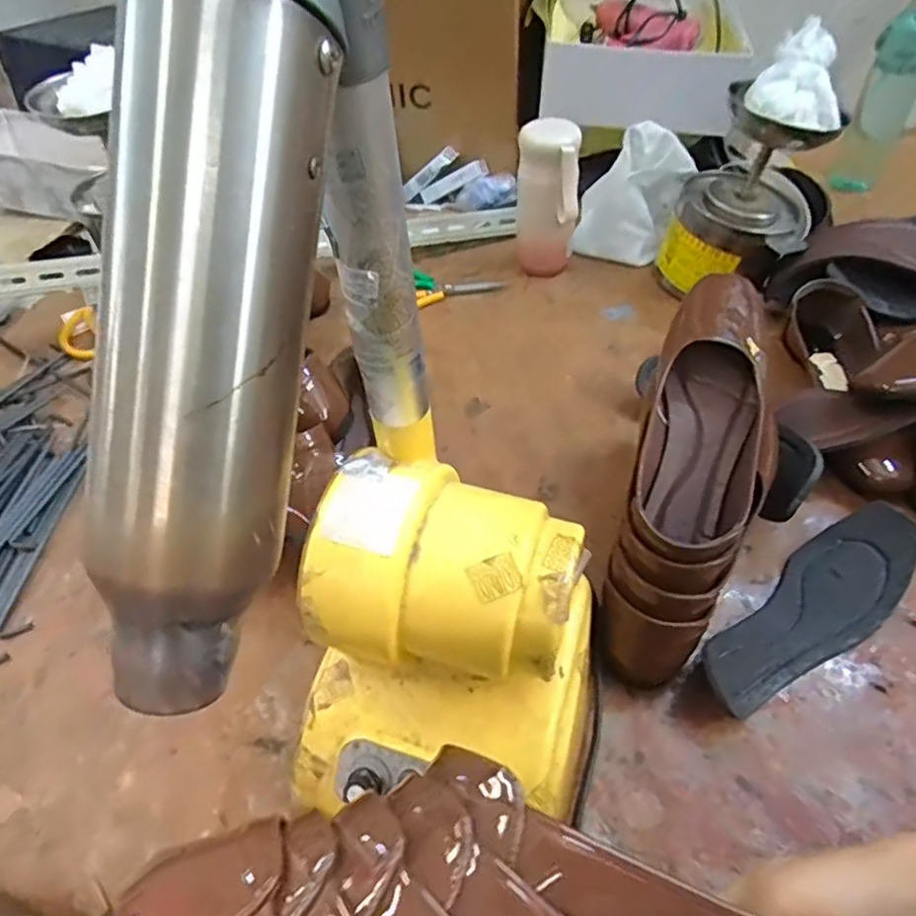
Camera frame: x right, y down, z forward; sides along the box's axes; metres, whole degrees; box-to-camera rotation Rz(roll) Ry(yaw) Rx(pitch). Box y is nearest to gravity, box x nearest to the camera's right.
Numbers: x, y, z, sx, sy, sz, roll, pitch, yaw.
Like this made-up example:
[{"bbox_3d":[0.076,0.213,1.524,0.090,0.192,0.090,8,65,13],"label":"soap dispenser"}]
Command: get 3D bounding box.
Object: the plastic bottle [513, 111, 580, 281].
[{"bbox_3d":[0.110,-0.314,0.774,0.078,0.176,0.069,3,51,7],"label":"plastic bottle"}]

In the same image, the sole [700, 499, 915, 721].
[{"bbox_3d":[0.280,0.120,0.493,0.228,0.035,0.077,-33,56,-21],"label":"sole"}]

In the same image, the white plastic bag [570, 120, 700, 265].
[{"bbox_3d":[0.231,-0.335,0.818,0.144,0.137,0.105,11,52,13],"label":"white plastic bag"}]

